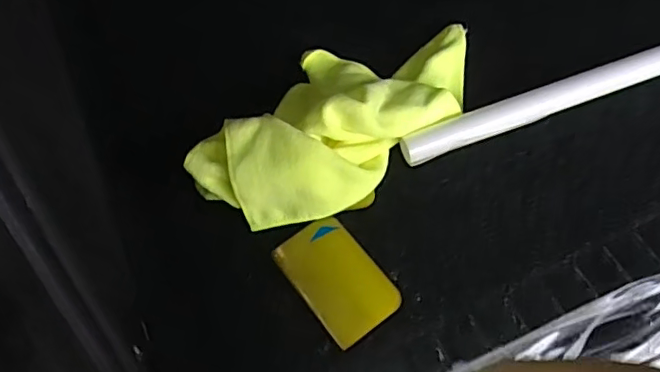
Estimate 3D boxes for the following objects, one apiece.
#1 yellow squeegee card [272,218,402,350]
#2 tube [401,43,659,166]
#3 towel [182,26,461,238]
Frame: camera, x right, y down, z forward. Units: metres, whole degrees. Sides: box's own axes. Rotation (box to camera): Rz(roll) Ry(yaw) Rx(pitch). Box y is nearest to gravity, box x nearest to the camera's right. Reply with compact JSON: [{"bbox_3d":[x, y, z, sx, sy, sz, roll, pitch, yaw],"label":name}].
[{"bbox_3d":[0.008,0.086,0.545,0.074,0.005,0.117,-36,64,-11],"label":"yellow squeegee card"},{"bbox_3d":[0.317,-0.119,0.623,0.506,0.035,0.029,-19,60,-7],"label":"tube"},{"bbox_3d":[0.019,-0.082,0.599,0.168,0.079,0.310,29,67,20],"label":"towel"}]

